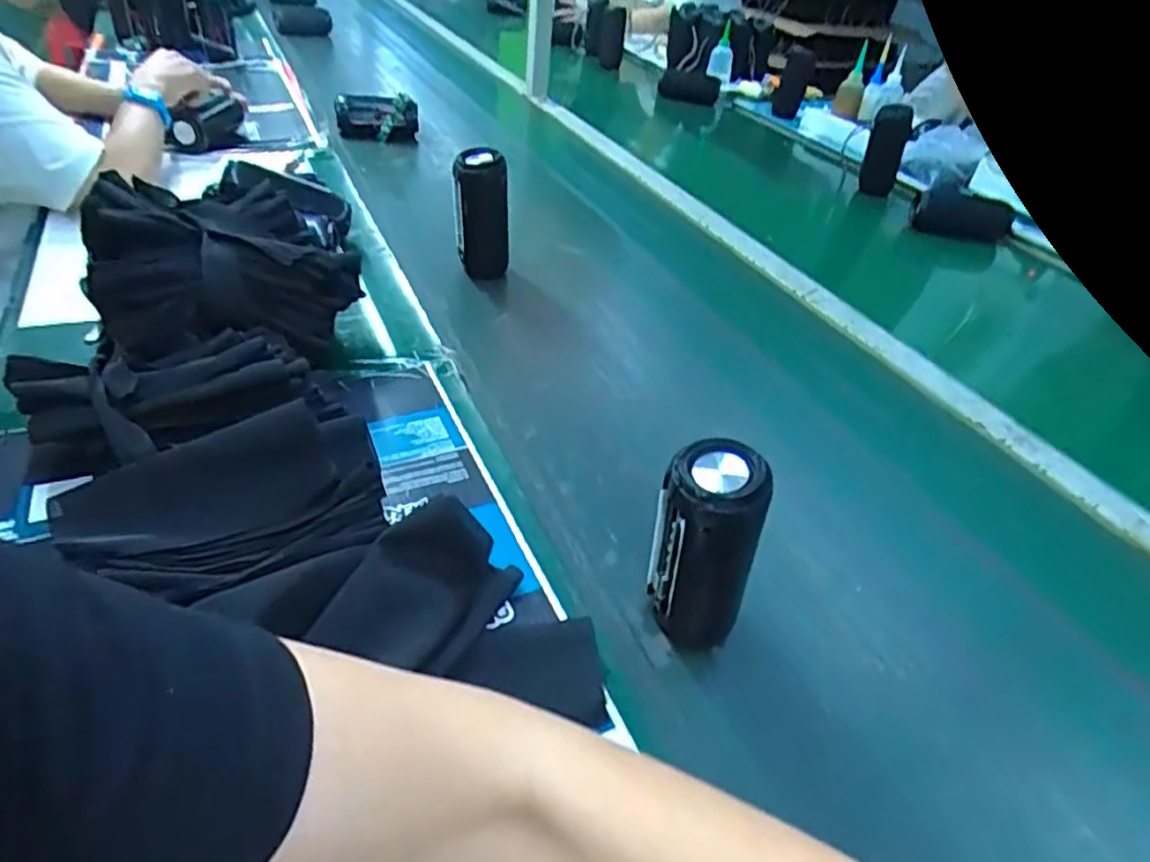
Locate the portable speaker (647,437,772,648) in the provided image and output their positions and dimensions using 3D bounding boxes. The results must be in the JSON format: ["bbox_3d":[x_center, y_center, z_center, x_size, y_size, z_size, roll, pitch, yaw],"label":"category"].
[{"bbox_3d":[0.083,0.079,0.457,0.066,0.149,0.055,14,39,9],"label":"portable speaker"}]

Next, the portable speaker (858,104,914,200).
[{"bbox_3d":[0.551,-0.496,1.239,0.060,0.167,0.065,20,41,17],"label":"portable speaker"}]

